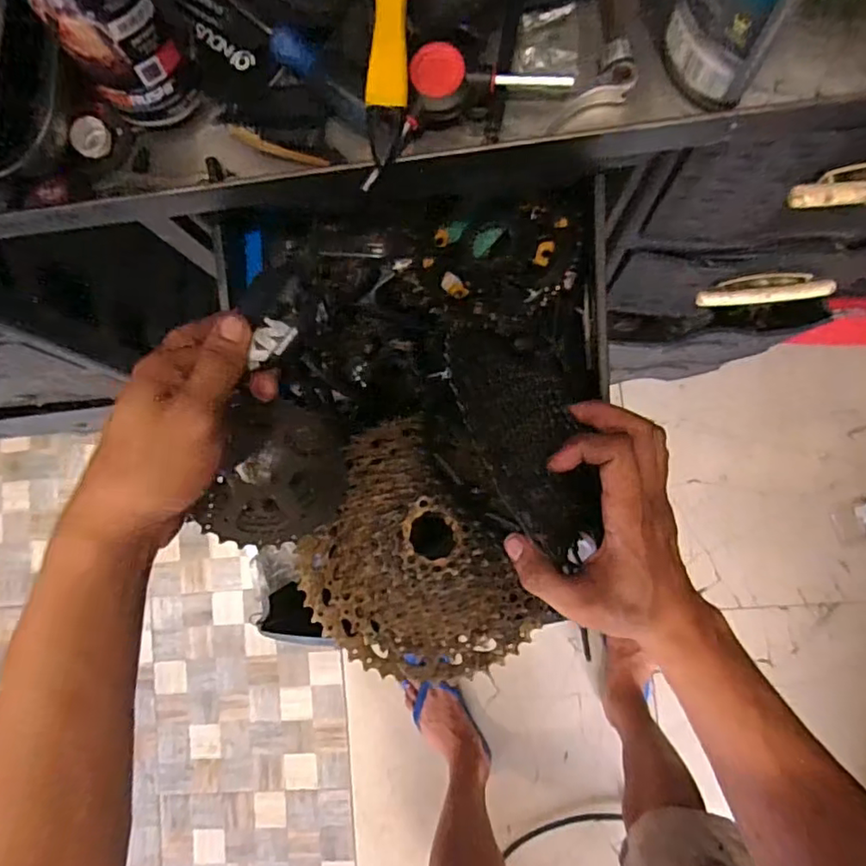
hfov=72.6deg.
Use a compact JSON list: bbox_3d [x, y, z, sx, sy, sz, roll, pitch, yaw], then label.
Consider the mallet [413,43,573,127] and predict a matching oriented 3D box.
[{"bbox_3d":[0.033,-0.202,0.334,0.087,0.023,0.032,-9,84,5],"label":"mallet"}]

